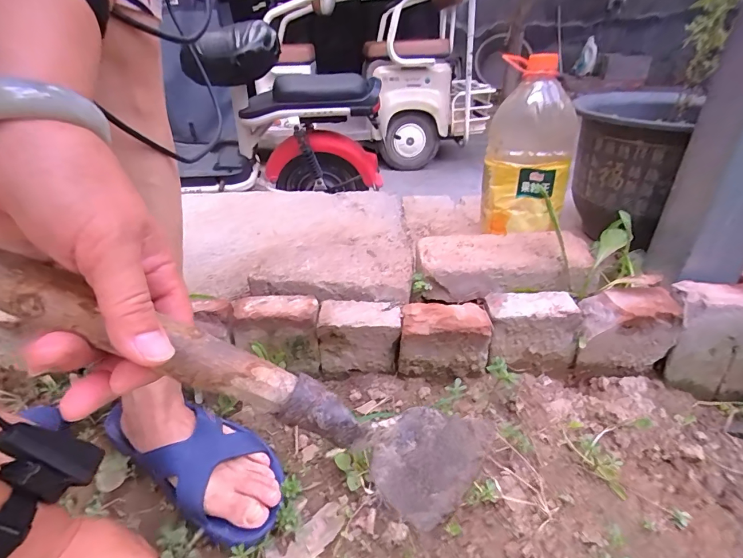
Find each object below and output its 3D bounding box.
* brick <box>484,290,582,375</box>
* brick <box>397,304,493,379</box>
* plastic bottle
[{"bbox_3d":[0.206,0.073,0.537,0.108,0.101,0.056,-1,31,-1],"label":"brick"},{"bbox_3d":[0.095,0.083,0.534,0.112,0.088,0.046,3,31,6],"label":"brick"},{"bbox_3d":[0.245,-0.202,0.624,0.125,0.243,0.097,12,33,19],"label":"plastic bottle"}]

